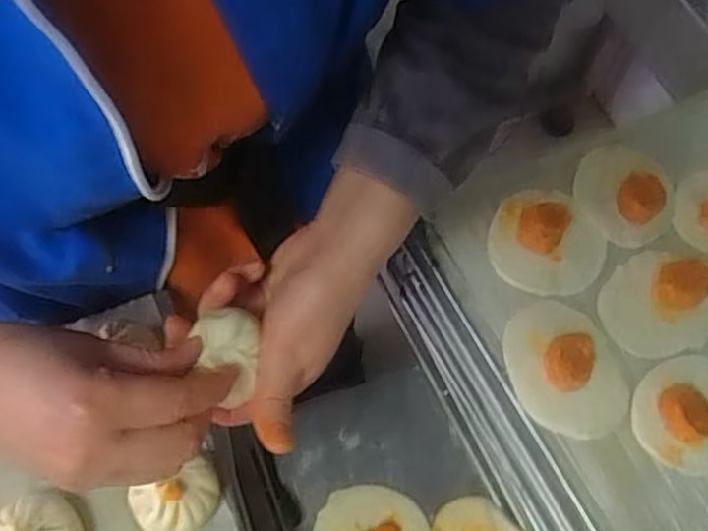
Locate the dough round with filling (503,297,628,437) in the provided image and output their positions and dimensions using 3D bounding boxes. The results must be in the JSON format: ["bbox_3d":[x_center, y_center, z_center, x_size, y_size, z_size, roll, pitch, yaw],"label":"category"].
[{"bbox_3d":[0.163,0.074,0.534,0.083,0.030,0.108,-19,67,-10],"label":"dough round with filling"}]

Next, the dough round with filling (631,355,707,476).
[{"bbox_3d":[0.257,0.107,0.521,0.096,0.025,0.084,-11,66,-7],"label":"dough round with filling"}]

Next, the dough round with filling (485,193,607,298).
[{"bbox_3d":[0.164,-0.025,0.579,0.095,0.032,0.092,1,65,-2],"label":"dough round with filling"}]

